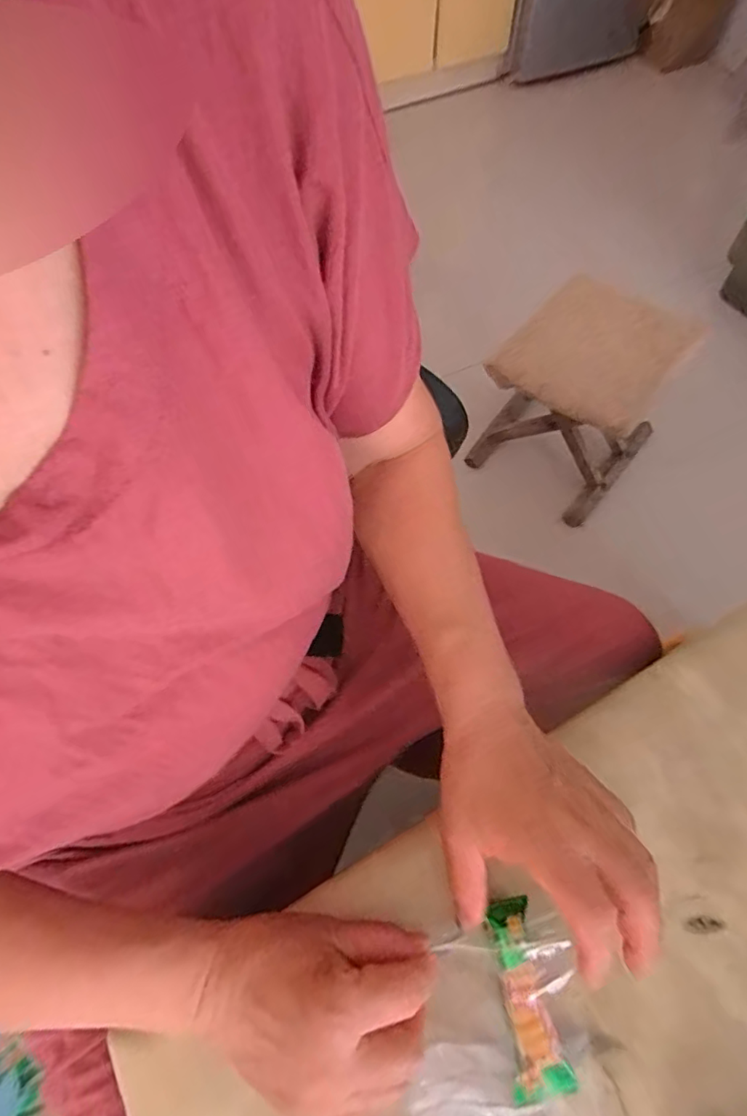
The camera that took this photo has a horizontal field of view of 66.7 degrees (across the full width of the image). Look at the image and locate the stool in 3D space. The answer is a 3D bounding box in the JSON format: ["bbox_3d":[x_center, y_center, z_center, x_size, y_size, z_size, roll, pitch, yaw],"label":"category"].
[{"bbox_3d":[0.359,-0.270,1.005,0.239,0.284,0.246,38,67,19],"label":"stool"}]

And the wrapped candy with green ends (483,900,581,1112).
[{"bbox_3d":[0.080,0.230,0.298,0.027,0.015,0.085,-8,65,-4],"label":"wrapped candy with green ends"}]

